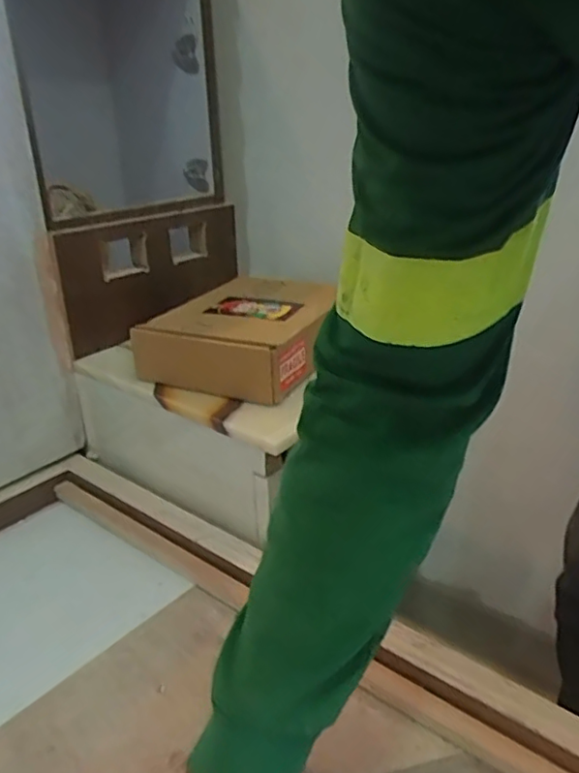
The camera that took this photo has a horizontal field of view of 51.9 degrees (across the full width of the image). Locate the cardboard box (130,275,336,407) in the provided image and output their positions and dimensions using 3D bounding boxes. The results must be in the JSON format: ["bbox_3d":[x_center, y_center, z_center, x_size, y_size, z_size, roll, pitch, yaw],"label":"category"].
[{"bbox_3d":[-0.052,-0.081,0.829,0.208,0.082,0.265,9,27,22],"label":"cardboard box"}]

